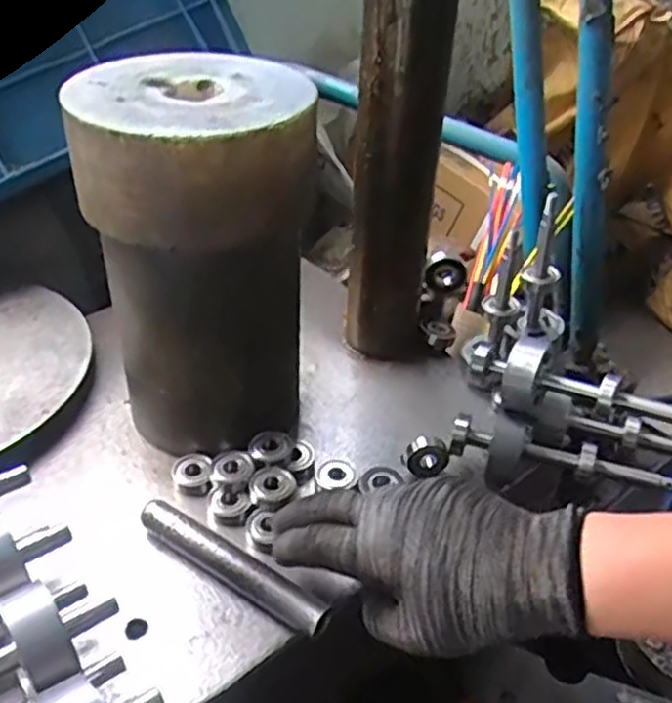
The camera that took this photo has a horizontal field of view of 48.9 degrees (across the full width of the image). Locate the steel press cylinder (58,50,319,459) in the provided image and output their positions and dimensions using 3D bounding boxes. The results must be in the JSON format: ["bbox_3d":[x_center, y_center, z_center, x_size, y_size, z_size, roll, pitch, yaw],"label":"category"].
[{"bbox_3d":[-0.083,-0.054,0.498,0.134,0.246,0.130,-1,37,-6],"label":"steel press cylinder"}]

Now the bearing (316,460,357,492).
[{"bbox_3d":[0.001,0.088,0.529,0.029,0.004,0.027,3,36,0],"label":"bearing"}]

